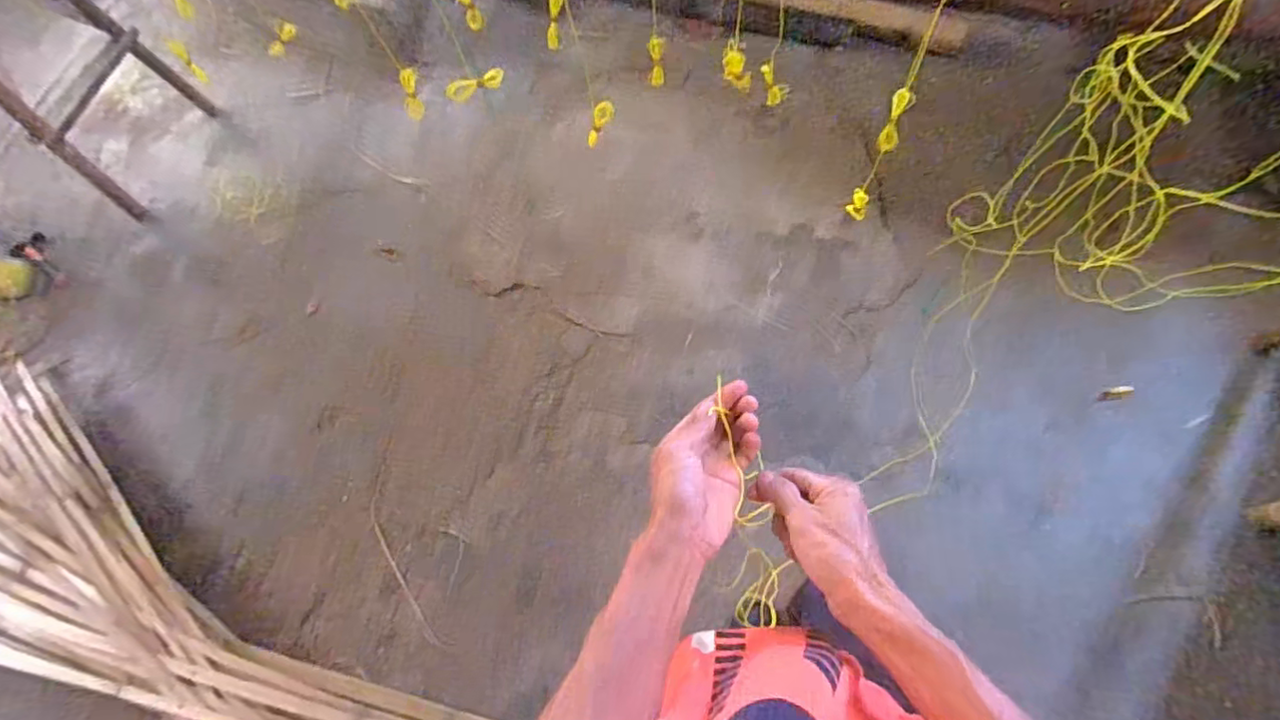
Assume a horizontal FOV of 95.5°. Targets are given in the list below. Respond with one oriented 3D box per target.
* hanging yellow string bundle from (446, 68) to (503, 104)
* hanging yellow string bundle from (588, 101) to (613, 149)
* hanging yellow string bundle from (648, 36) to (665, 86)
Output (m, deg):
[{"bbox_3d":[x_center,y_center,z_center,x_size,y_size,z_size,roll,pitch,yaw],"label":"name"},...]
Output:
[{"bbox_3d":[-0.235,-0.391,0.833,0.085,0.034,0.022,-23,69,-2],"label":"hanging yellow string bundle"},{"bbox_3d":[-0.057,-0.329,0.814,0.019,0.075,0.024,-30,74,-40],"label":"hanging yellow string bundle"},{"bbox_3d":[0.027,-0.475,0.926,0.025,0.018,0.071,-5,116,-2],"label":"hanging yellow string bundle"}]

